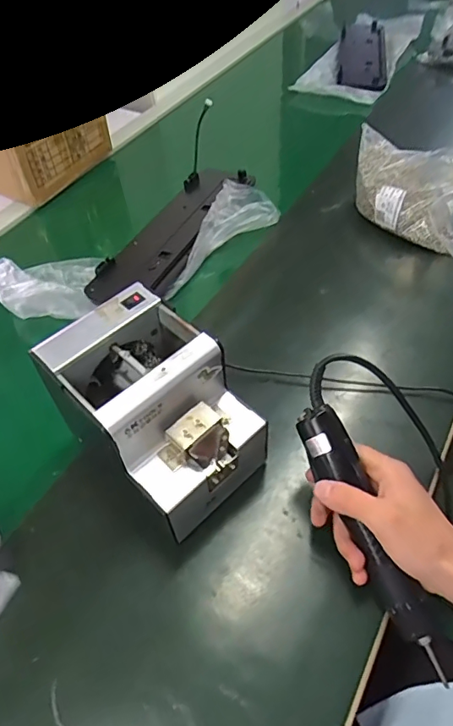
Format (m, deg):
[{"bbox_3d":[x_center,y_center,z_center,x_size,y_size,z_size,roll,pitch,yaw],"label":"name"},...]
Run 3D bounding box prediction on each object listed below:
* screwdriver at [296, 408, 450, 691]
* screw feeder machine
[{"bbox_3d":[0.126,0.146,0.425,0.036,0.027,0.233,-22,76,-16],"label":"screwdriver"},{"bbox_3d":[-0.067,0.049,0.488,0.122,0.152,0.175,-38,58,-26],"label":"screw feeder machine"}]

